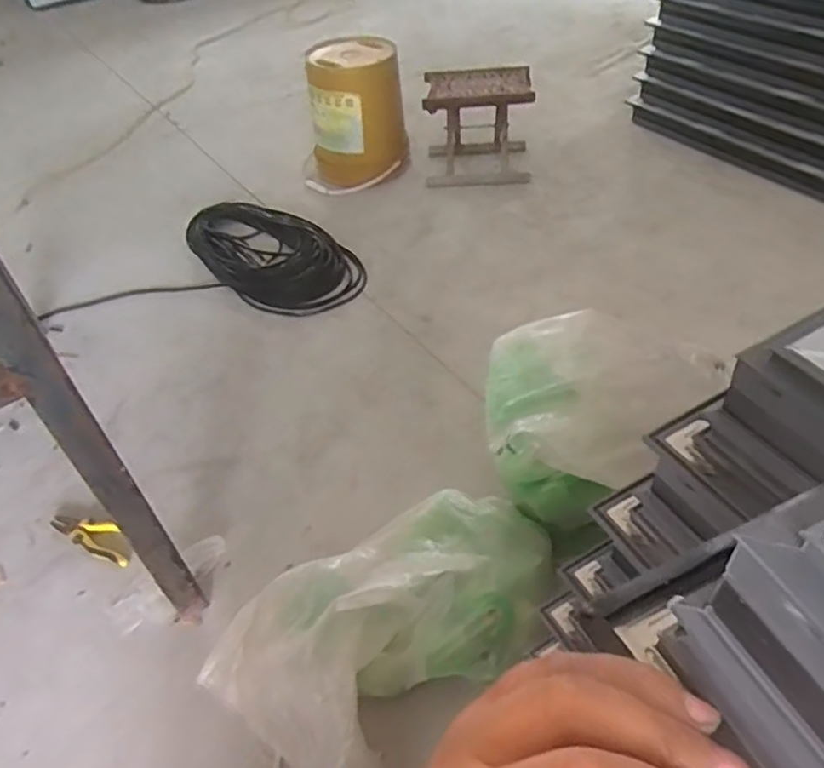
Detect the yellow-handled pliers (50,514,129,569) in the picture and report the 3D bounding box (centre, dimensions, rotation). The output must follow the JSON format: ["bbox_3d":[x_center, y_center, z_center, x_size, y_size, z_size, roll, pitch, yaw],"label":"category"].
[{"bbox_3d":[-0.576,0.272,1.207,0.190,0.032,0.059,19,51,23],"label":"yellow-handled pliers"}]

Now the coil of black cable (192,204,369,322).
[{"bbox_3d":[-0.389,-0.361,1.811,0.306,0.070,0.569,-35,52,-26],"label":"coil of black cable"}]

